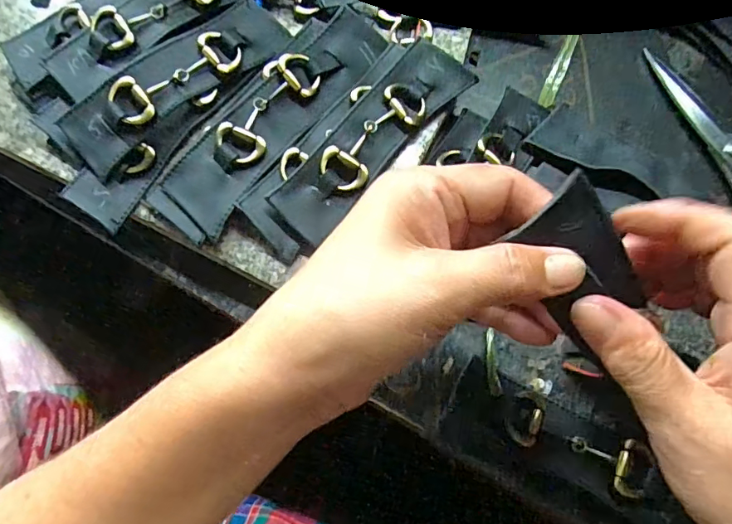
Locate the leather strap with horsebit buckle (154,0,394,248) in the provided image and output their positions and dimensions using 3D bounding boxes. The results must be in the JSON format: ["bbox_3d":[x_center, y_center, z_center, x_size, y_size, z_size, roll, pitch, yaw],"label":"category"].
[{"bbox_3d":[-0.047,-0.082,0.267,0.038,0.008,0.147,36,76,11],"label":"leather strap with horsebit buckle"}]

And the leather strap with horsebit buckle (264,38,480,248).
[{"bbox_3d":[0.005,-0.069,0.265,0.037,0.008,0.133,37,76,11],"label":"leather strap with horsebit buckle"}]

